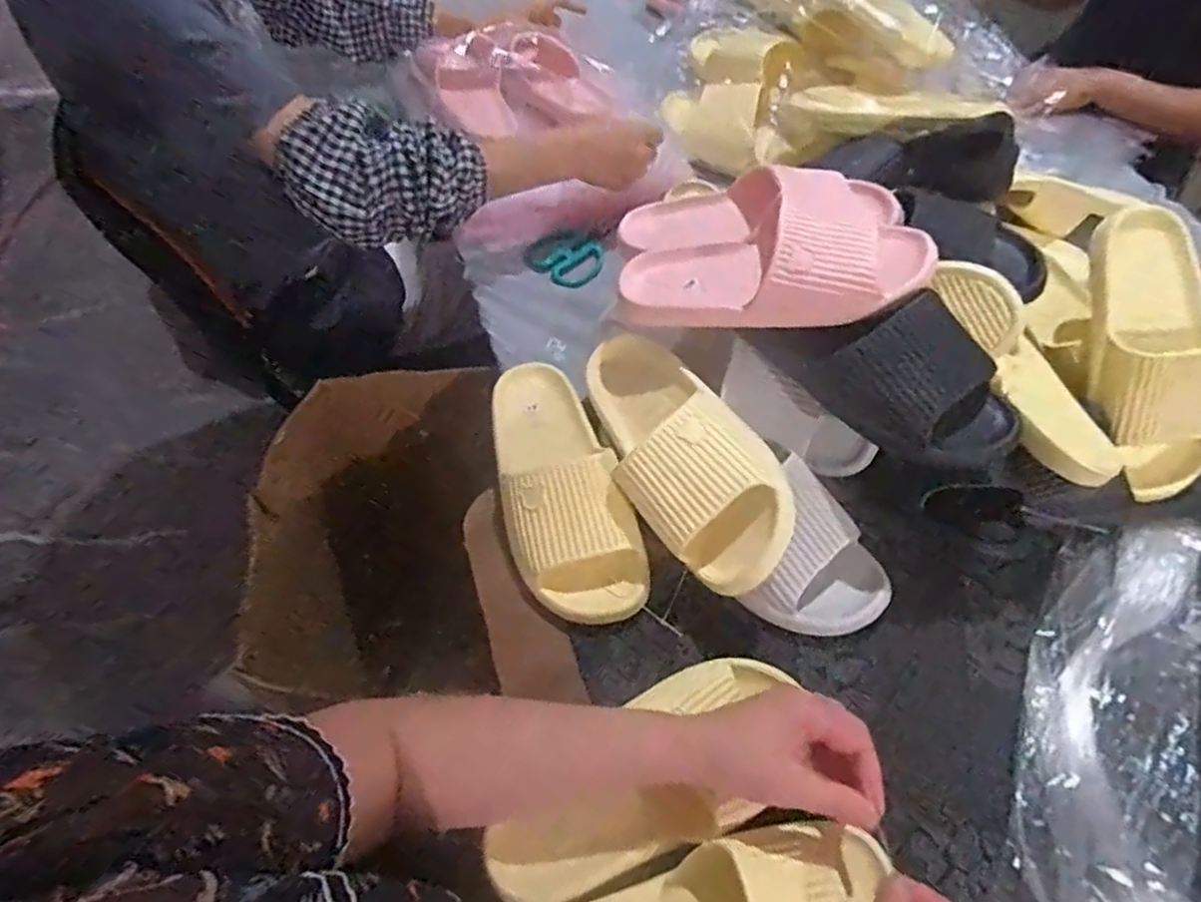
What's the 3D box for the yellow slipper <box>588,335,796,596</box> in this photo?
[{"bbox_3d":[0.058,-0.002,0.559,0.107,0.082,0.256,-23,61,-17],"label":"yellow slipper"}]

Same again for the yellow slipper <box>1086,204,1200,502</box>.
[{"bbox_3d":[0.492,-0.089,0.593,0.091,0.067,0.256,2,82,-2],"label":"yellow slipper"}]

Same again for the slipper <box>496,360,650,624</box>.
[{"bbox_3d":[-0.040,0.021,0.583,0.105,0.081,0.257,-13,58,-12],"label":"slipper"}]

